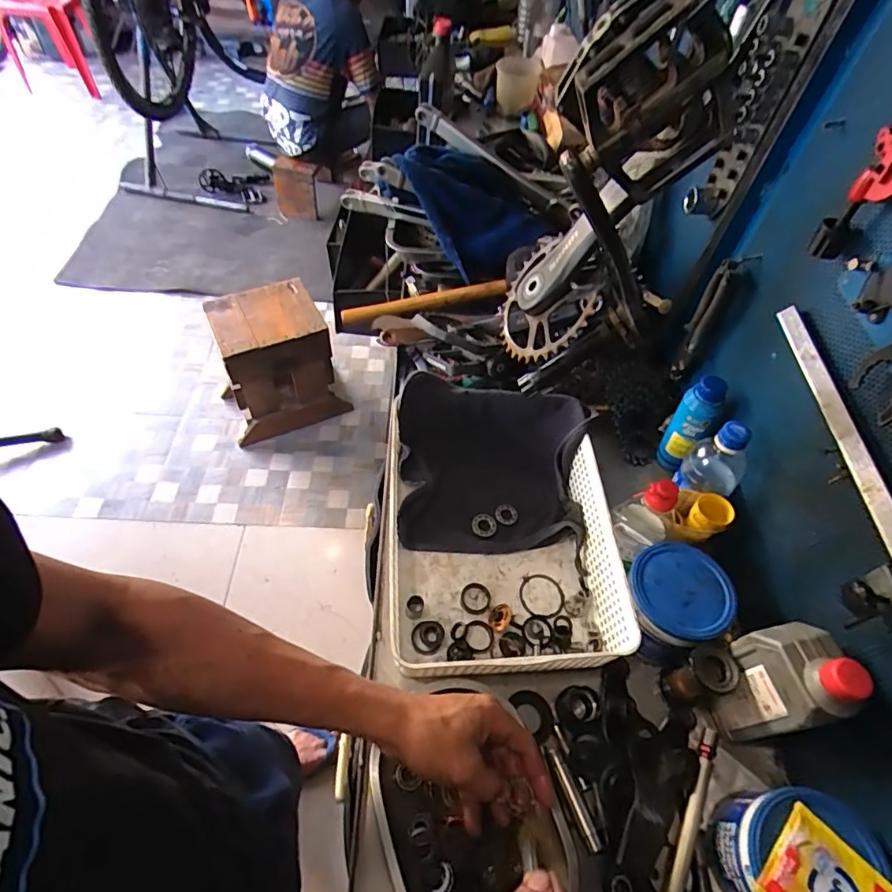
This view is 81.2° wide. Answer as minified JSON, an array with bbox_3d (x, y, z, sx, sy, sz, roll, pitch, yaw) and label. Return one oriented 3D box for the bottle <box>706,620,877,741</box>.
[{"bbox_3d":[0.303,0.216,0.479,0.049,0.175,0.078,-10,55,-12],"label":"bottle"}]

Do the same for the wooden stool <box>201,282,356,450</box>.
[{"bbox_3d":[-0.536,-0.265,1.694,0.351,0.424,0.265,-15,56,-15],"label":"wooden stool"}]

